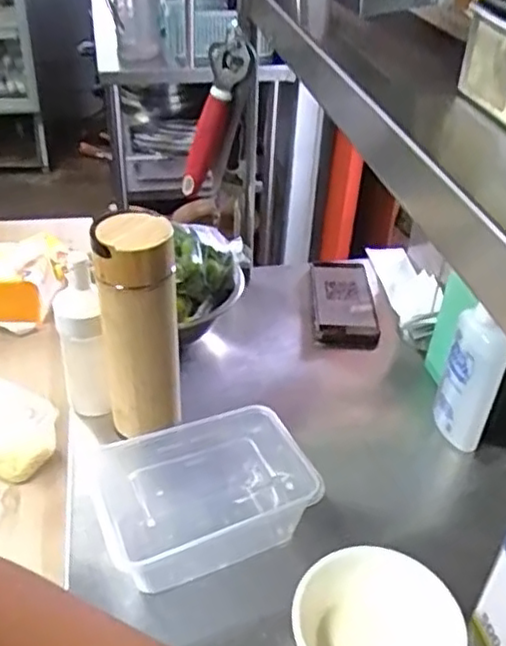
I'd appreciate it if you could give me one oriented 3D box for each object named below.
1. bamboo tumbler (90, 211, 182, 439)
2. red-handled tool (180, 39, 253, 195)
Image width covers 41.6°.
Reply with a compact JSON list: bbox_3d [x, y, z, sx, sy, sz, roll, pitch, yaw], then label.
[{"bbox_3d":[-0.104,0.007,0.614,0.066,0.217,0.059,-4,38,-10],"label":"bamboo tumbler"},{"bbox_3d":[-0.046,-0.219,0.717,0.037,0.166,0.043,2,30,-43],"label":"red-handled tool"}]

